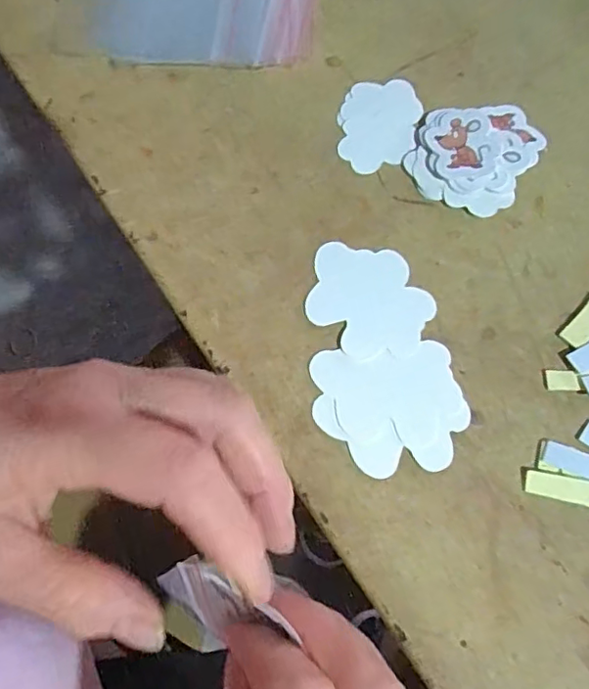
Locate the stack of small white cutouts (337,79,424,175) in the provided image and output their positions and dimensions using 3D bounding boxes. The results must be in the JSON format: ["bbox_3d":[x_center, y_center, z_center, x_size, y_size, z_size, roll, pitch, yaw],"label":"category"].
[{"bbox_3d":[0.044,-0.116,0.303,0.040,0.004,0.057,13,70,6],"label":"stack of small white cutouts"}]

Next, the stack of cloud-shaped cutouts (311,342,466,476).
[{"bbox_3d":[0.042,0.027,0.251,0.063,0.004,0.055,-5,69,-1],"label":"stack of cloud-shaped cutouts"}]

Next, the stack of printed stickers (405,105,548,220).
[{"bbox_3d":[0.091,-0.098,0.292,0.056,0.011,0.065,27,72,11],"label":"stack of printed stickers"}]

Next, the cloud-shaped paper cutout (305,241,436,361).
[{"bbox_3d":[0.035,-0.020,0.268,0.056,0.004,0.054,10,70,5],"label":"cloud-shaped paper cutout"}]

